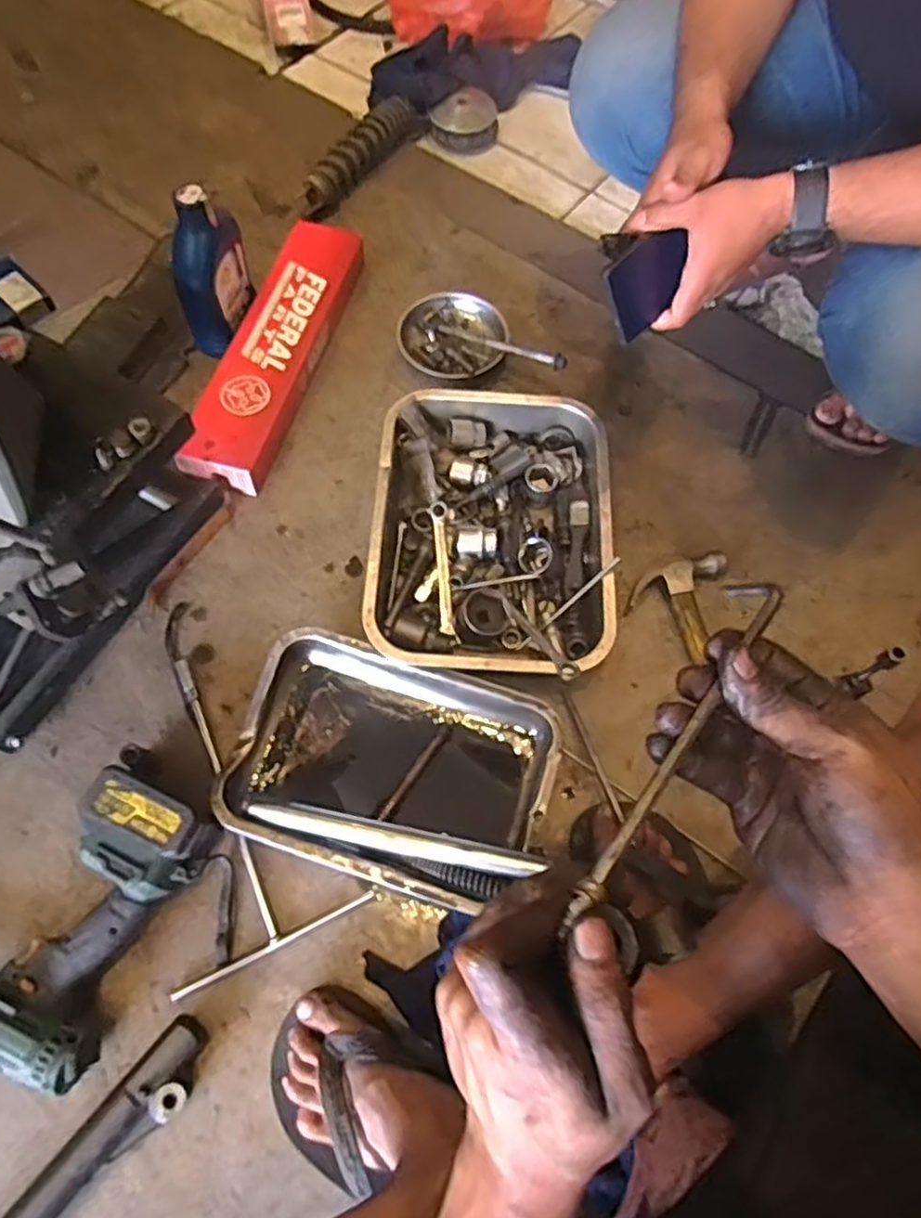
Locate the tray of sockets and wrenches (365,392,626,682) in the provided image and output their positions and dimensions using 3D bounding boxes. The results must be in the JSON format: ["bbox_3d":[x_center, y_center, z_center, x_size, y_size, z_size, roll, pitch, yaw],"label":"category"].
[{"bbox_3d":[0.035,-0.085,0.827,0.260,0.073,0.348,4,63,-1],"label":"tray of sockets and wrenches"}]

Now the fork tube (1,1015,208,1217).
[{"bbox_3d":[-0.327,0.470,0.572,0.050,0.035,0.294,40,68,16],"label":"fork tube"}]

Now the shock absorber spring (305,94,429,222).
[{"bbox_3d":[-0.159,-0.715,1.134,0.063,0.059,0.315,27,65,11],"label":"shock absorber spring"}]

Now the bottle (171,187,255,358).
[{"bbox_3d":[-0.314,-0.421,0.908,0.060,0.203,0.107,19,66,7],"label":"bottle"}]

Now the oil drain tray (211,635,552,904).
[{"bbox_3d":[-0.061,0.159,0.719,0.321,0.055,0.210,16,64,5],"label":"oil drain tray"}]

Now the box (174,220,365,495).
[{"bbox_3d":[-0.243,-0.344,0.951,0.111,0.056,0.428,14,66,4],"label":"box"}]

